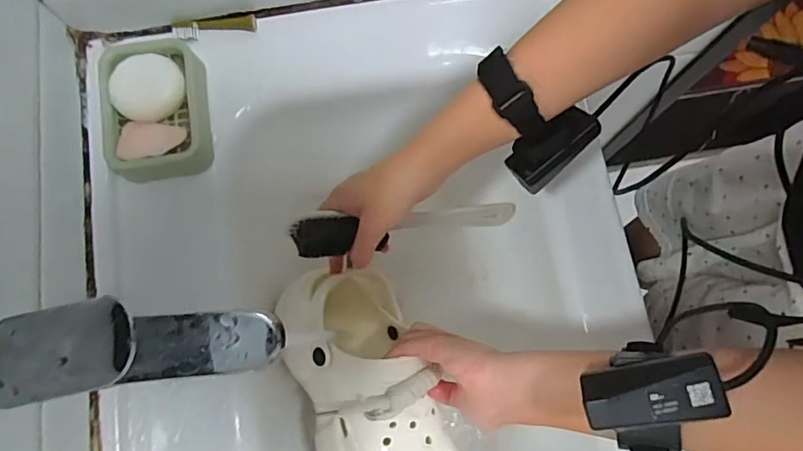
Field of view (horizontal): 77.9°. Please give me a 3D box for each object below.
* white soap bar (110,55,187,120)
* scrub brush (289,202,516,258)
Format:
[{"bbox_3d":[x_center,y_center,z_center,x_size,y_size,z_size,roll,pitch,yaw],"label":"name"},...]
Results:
[{"bbox_3d":[-0.230,-0.125,0.457,0.056,0.027,0.063,27,78,6],"label":"white soap bar"},{"bbox_3d":[0.014,-0.001,0.451,0.225,0.036,0.033,-4,75,-34],"label":"scrub brush"}]

